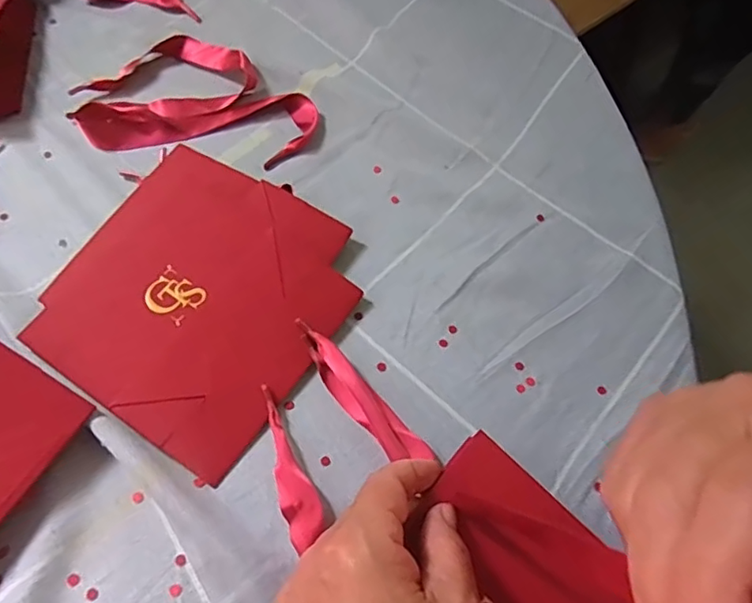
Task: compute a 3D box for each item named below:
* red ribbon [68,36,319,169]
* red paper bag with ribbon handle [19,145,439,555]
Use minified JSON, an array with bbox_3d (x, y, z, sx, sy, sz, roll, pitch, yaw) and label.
[{"bbox_3d":[-0.129,-0.157,0.427,0.173,0.017,0.117,9,59,3],"label":"red ribbon"},{"bbox_3d":[-0.074,0.009,0.330,0.225,0.023,0.164,29,62,14],"label":"red paper bag with ribbon handle"}]

